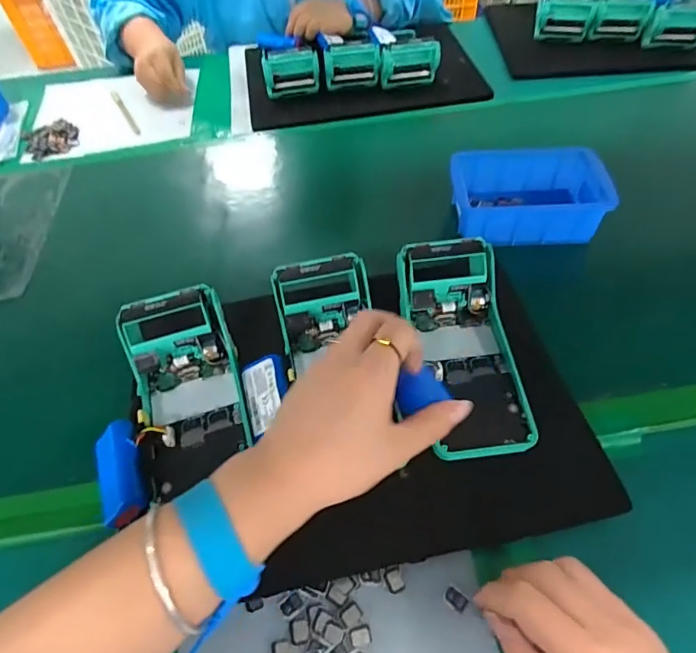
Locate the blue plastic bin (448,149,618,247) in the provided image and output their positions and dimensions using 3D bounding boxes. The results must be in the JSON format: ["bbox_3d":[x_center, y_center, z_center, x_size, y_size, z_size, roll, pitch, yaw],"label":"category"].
[{"bbox_3d":[0.180,-0.130,0.479,0.141,0.058,0.089,0,50,1],"label":"blue plastic bin"}]

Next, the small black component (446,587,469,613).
[{"bbox_3d":[0.070,0.176,0.302,0.015,0.004,0.010,33,61,26],"label":"small black component"}]

